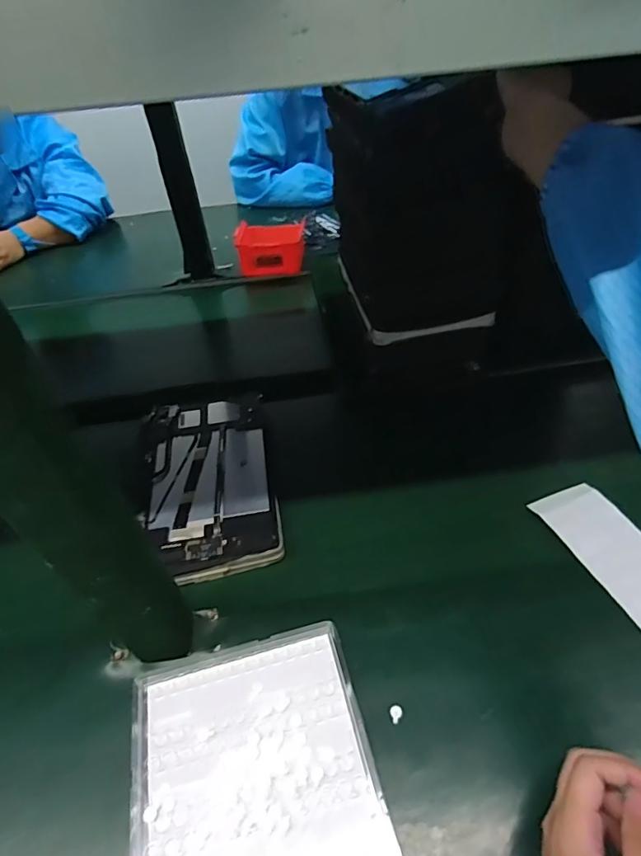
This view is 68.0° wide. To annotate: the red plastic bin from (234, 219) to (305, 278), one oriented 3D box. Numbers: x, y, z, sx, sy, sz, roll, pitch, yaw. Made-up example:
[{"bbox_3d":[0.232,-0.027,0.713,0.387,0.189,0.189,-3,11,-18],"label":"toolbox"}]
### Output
[{"bbox_3d":[-0.095,-0.341,0.908,0.132,0.061,0.105,-1,48,2],"label":"red plastic bin"}]

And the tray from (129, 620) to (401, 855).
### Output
[{"bbox_3d":[-0.042,0.269,0.335,0.170,0.037,0.220,-13,48,-8],"label":"tray"}]

